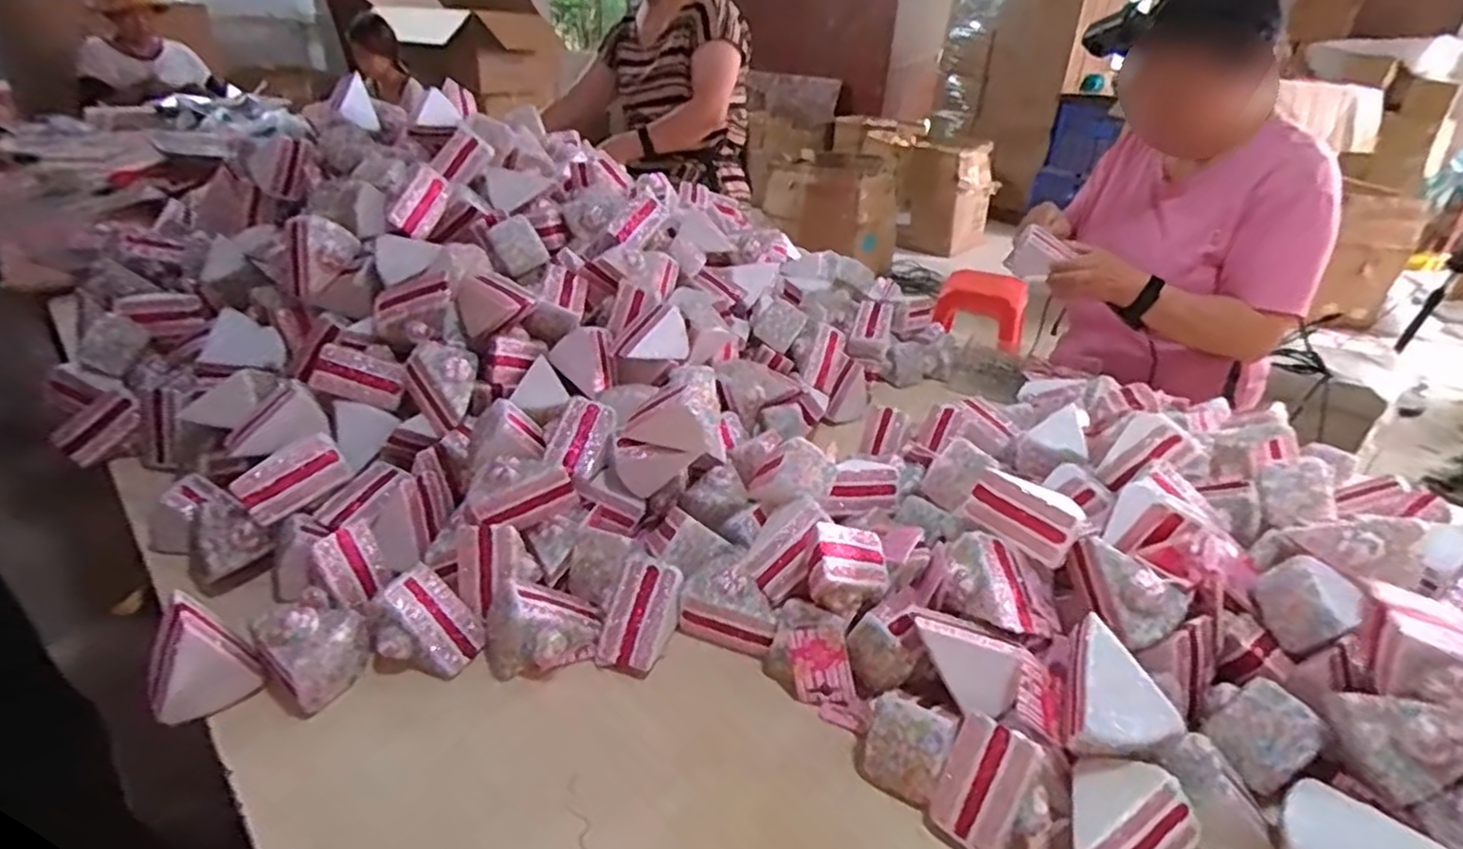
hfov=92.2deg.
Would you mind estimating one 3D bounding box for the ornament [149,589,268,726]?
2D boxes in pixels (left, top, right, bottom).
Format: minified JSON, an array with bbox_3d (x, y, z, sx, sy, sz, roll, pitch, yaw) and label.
[{"bbox_3d":[-0.392,0.169,0.513,0.040,0.085,0.067,22,35,30],"label":"ornament"}]

